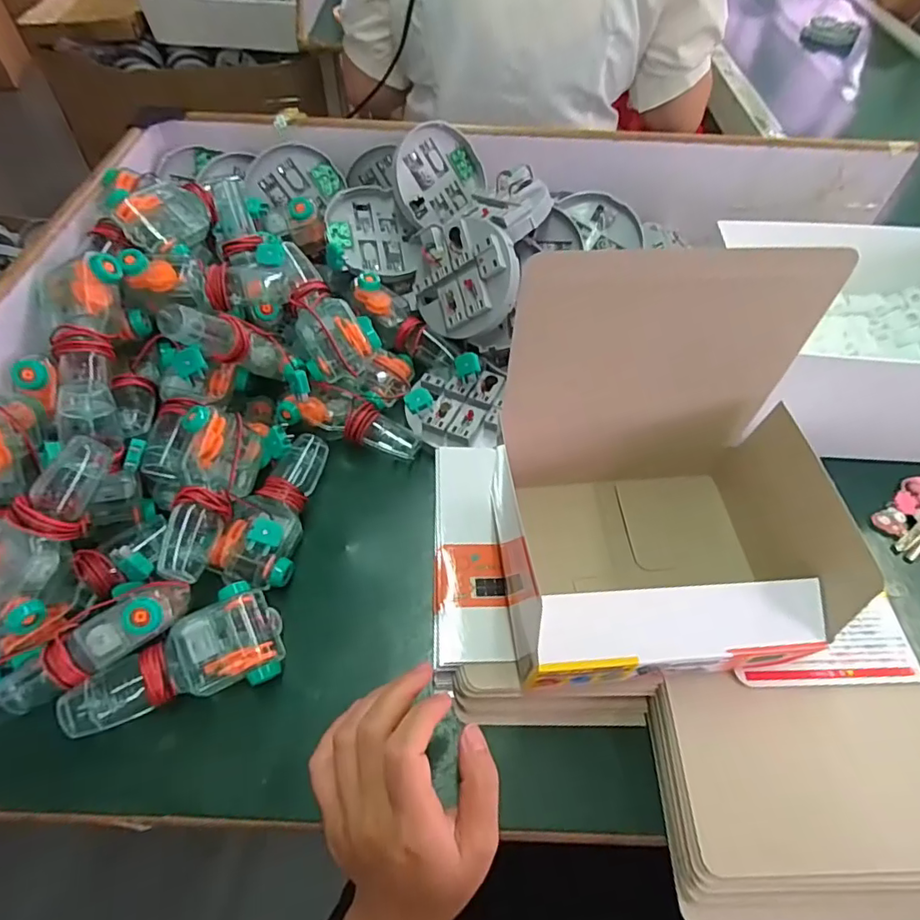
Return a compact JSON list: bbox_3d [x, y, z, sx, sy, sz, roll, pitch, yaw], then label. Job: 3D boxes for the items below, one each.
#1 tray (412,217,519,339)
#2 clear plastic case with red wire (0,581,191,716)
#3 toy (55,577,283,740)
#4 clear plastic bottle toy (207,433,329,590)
[{"bbox_3d":[0.000,-0.160,0.487,0.102,0.097,0.020,-4,5,35],"label":"tray"},{"bbox_3d":[-0.229,0.119,0.338,0.119,0.037,0.029,-32,59,-2],"label":"clear plastic case with red wire"},{"bbox_3d":[-0.180,0.127,0.355,0.123,0.045,0.059,-15,56,-12],"label":"toy"},{"bbox_3d":[-0.135,0.033,0.413,0.053,0.032,0.127,15,55,9],"label":"clear plastic bottle toy"}]

